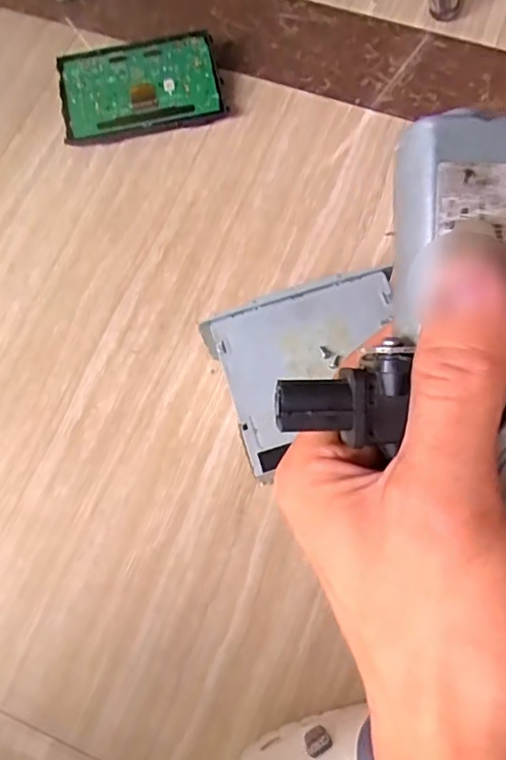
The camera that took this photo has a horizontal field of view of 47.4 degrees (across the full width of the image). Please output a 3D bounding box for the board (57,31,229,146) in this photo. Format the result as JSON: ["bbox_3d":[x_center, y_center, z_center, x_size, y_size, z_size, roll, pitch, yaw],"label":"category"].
[{"bbox_3d":[-0.140,-0.363,0.716,0.197,0.014,0.110,-10,94,4],"label":"board"}]

